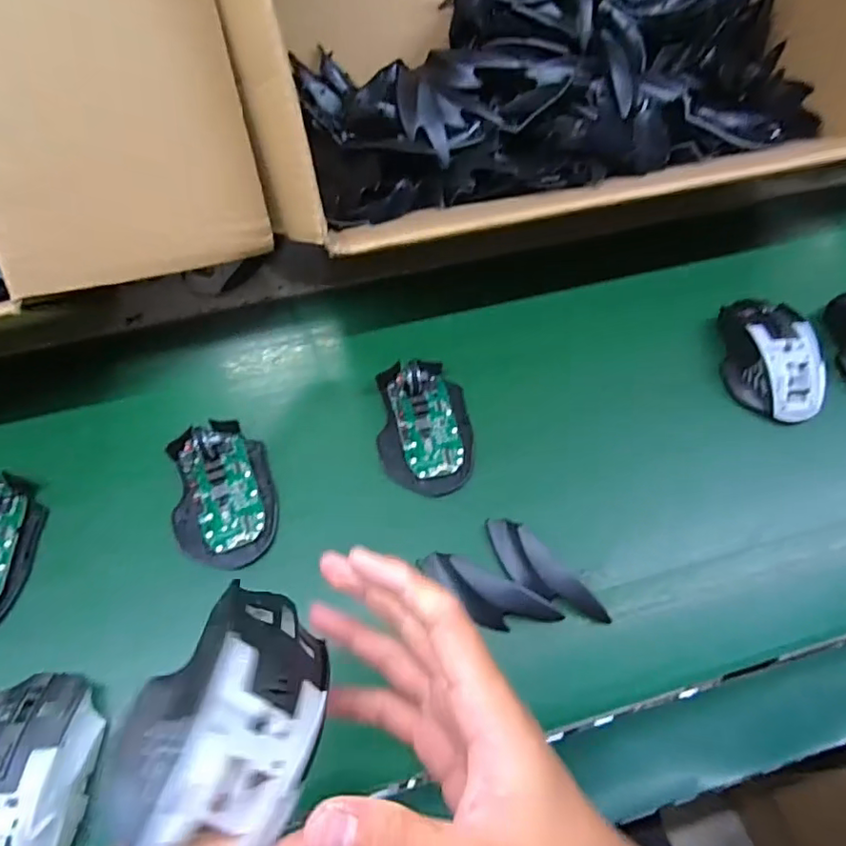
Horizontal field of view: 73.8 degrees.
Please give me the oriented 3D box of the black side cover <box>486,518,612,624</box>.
[{"bbox_3d":[0.081,0.105,0.389,0.031,0.016,0.099,-41,70,-19],"label":"black side cover"}]

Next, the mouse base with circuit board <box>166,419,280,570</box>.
[{"bbox_3d":[-0.149,0.049,0.416,0.072,0.024,0.113,-11,63,-6],"label":"mouse base with circuit board"}]

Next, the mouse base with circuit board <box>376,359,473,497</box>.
[{"bbox_3d":[0.001,0.000,0.447,0.071,0.026,0.111,-6,63,-4],"label":"mouse base with circuit board"}]

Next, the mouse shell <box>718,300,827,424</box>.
[{"bbox_3d":[0.291,-0.058,0.474,0.068,0.035,0.115,-4,63,-2],"label":"mouse shell"}]

